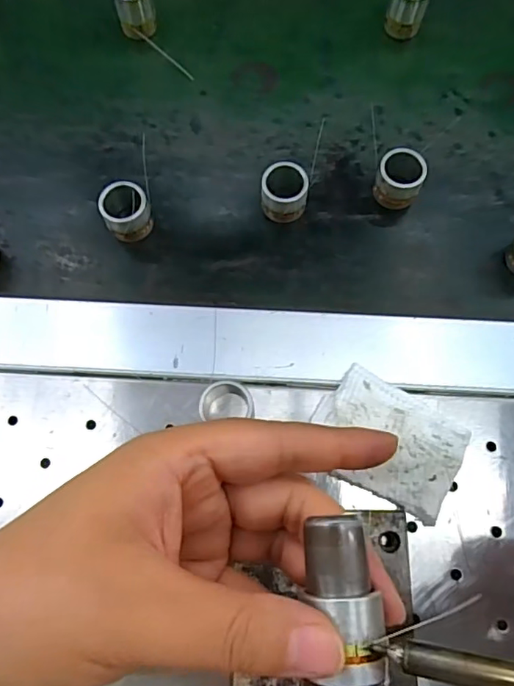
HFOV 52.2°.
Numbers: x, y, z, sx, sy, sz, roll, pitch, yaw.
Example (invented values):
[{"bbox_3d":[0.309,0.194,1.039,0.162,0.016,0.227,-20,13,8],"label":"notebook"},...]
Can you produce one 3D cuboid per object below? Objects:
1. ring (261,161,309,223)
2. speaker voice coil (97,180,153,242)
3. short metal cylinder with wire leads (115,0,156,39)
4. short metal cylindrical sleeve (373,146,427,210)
[{"bbox_3d":[0.015,-0.083,0.291,0.025,0.025,0.023,0,72,0],"label":"ring"},{"bbox_3d":[-0.072,-0.073,0.291,0.024,0.025,0.024,0,72,0],"label":"speaker voice coil"},{"bbox_3d":[-0.076,-0.209,0.328,0.022,0.034,0.022,-14,73,-4],"label":"short metal cylinder with wire leads"},{"bbox_3d":[0.079,-0.090,0.292,0.025,0.027,0.023,0,72,0],"label":"short metal cylindrical sleeve"}]

